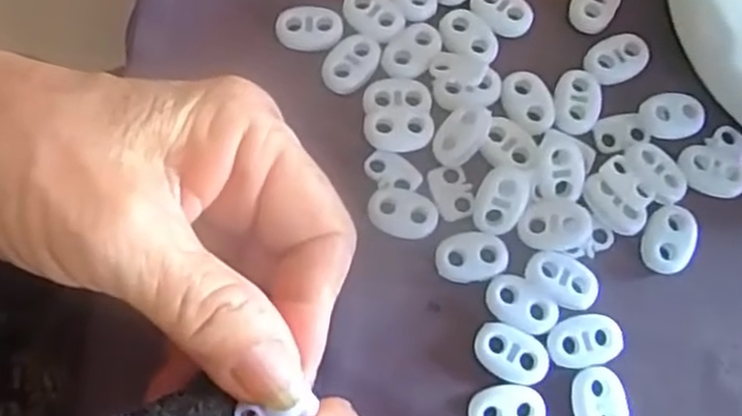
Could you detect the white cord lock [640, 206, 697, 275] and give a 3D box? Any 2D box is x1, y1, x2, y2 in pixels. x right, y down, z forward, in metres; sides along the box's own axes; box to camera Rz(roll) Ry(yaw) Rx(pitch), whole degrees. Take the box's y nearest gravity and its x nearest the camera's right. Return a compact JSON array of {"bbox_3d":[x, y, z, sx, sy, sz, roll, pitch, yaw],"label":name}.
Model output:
[{"bbox_3d":[0.094,0.010,0.227,0.016,0.006,0.021,16,76,5],"label":"white cord lock"}]

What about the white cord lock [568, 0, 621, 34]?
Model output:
[{"bbox_3d":[0.077,-0.071,0.247,0.015,0.005,0.020,29,78,8],"label":"white cord lock"}]

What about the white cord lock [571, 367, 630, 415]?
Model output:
[{"bbox_3d":[0.068,0.059,0.214,0.016,0.005,0.022,-9,76,-2],"label":"white cord lock"}]

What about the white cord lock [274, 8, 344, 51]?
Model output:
[{"bbox_3d":[-0.021,-0.061,0.241,0.023,0.004,0.014,3,76,1],"label":"white cord lock"}]

